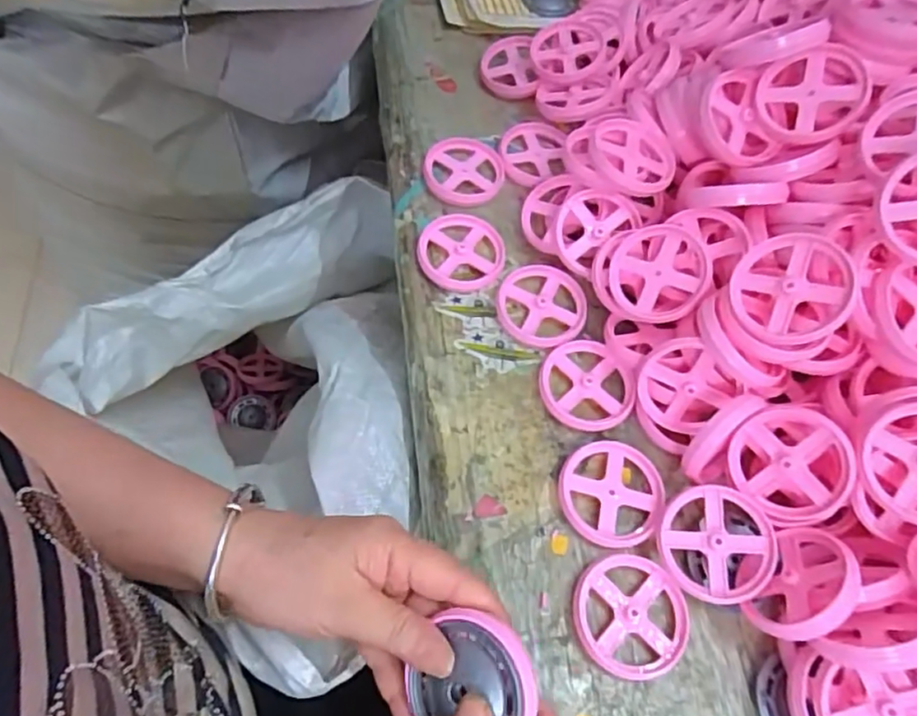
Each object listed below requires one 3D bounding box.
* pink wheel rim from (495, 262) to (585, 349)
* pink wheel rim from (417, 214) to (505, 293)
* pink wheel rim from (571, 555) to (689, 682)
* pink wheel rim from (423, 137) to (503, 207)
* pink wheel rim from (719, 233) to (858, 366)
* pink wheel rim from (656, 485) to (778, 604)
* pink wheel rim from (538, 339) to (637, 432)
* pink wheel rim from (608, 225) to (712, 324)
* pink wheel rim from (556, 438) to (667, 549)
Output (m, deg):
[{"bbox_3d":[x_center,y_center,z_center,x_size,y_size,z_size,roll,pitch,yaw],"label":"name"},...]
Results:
[{"bbox_3d":[0.060,-0.039,0.440,0.062,0.009,0.066,16,62,2],"label":"pink wheel rim"},{"bbox_3d":[0.002,-0.078,0.454,0.063,0.010,0.063,1,61,-3],"label":"pink wheel rim"},{"bbox_3d":[0.098,0.147,0.349,0.063,0.009,0.063,2,62,-5],"label":"pink wheel rim"},{"bbox_3d":[0.004,-0.149,0.492,0.063,0.011,0.064,1,62,-5],"label":"pink wheel rim"},{"bbox_3d":[0.193,-0.036,0.358,0.071,0.022,0.065,-7,76,32],"label":"pink wheel rim"},{"bbox_3d":[0.149,0.107,0.355,0.064,0.008,0.064,-4,68,10],"label":"pink wheel rim"},{"bbox_3d":[0.086,0.017,0.411,0.061,0.012,0.062,16,62,3],"label":"pink wheel rim"},{"bbox_3d":[0.134,-0.055,0.411,0.063,0.013,0.064,1,84,29],"label":"pink wheel rim"},{"bbox_3d":[0.095,0.082,0.378,0.063,0.008,0.066,3,62,-5],"label":"pink wheel rim"}]

